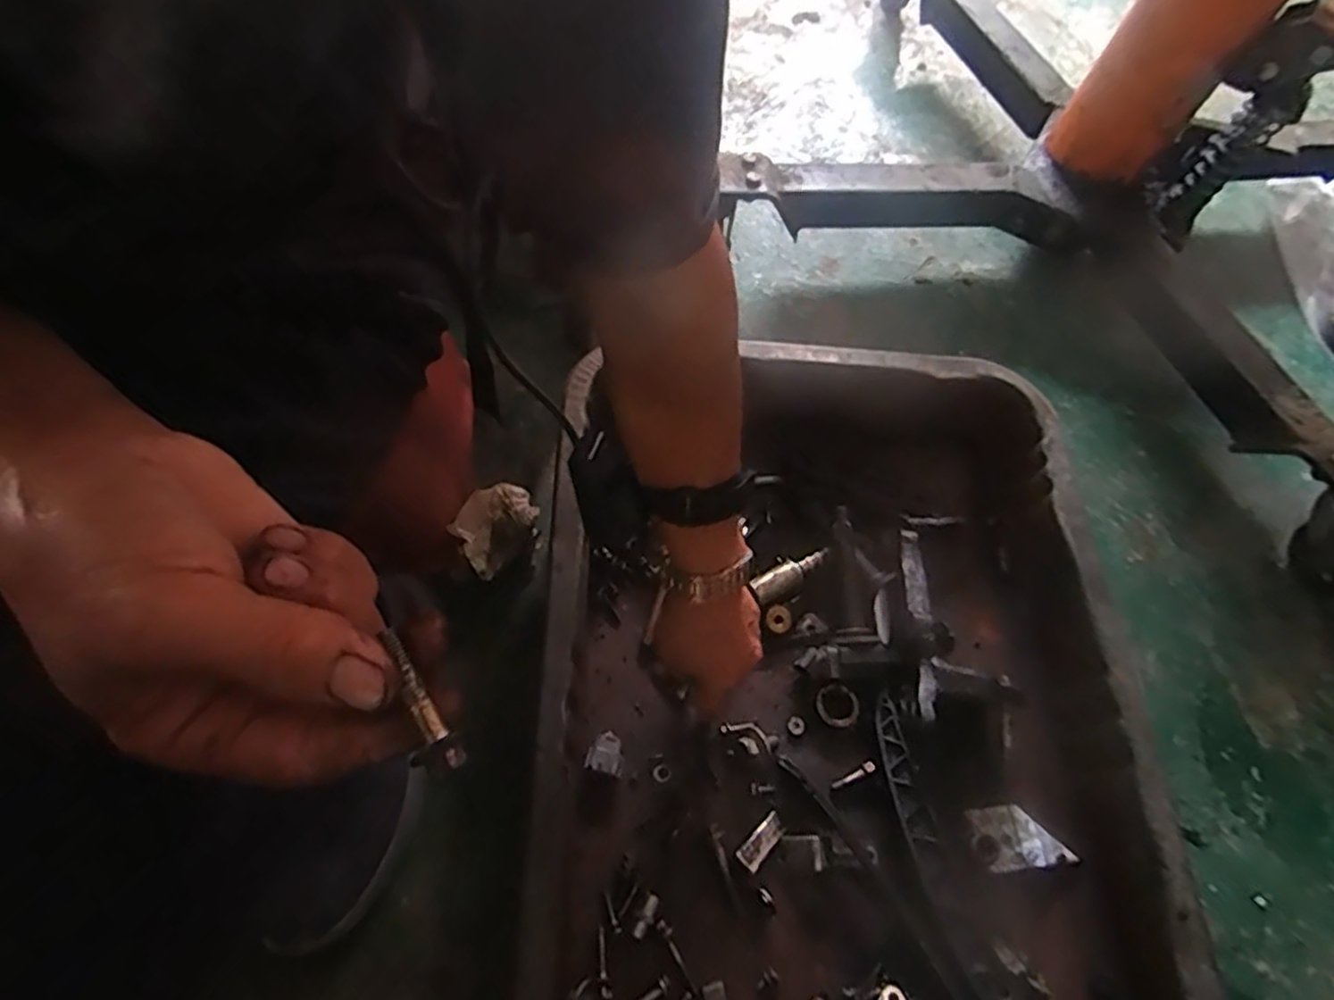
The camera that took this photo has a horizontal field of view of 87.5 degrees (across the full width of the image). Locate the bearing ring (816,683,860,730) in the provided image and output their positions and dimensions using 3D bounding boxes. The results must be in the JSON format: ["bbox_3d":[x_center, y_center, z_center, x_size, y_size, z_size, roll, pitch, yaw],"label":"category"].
[{"bbox_3d":[0.143,0.172,0.582,0.036,0.004,0.036,-3,69,9],"label":"bearing ring"}]

